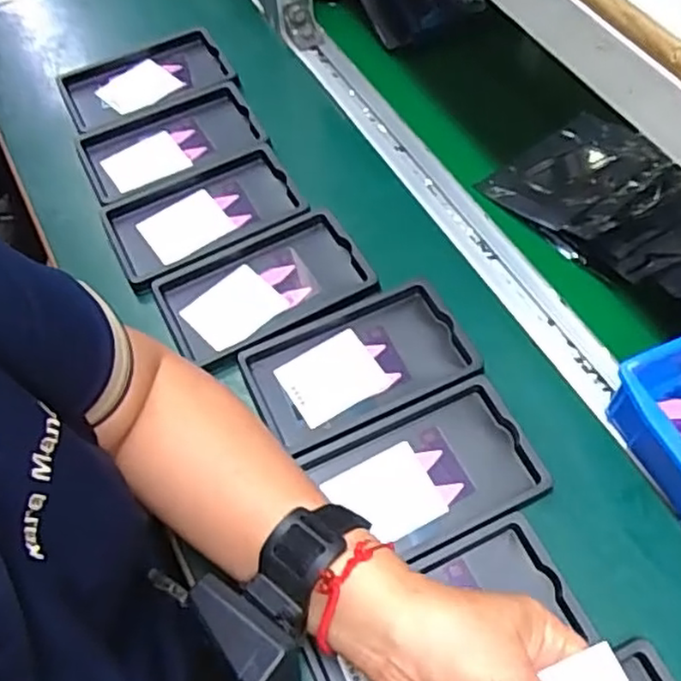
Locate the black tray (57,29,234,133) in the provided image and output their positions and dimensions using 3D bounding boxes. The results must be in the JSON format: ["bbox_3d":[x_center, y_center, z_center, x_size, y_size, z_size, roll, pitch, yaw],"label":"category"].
[{"bbox_3d":[-0.197,-0.265,0.691,0.159,0.018,0.101,-25,61,-14],"label":"black tray"}]

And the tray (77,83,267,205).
[{"bbox_3d":[-0.158,-0.187,0.639,0.160,0.012,0.102,-24,61,-13],"label":"tray"}]

